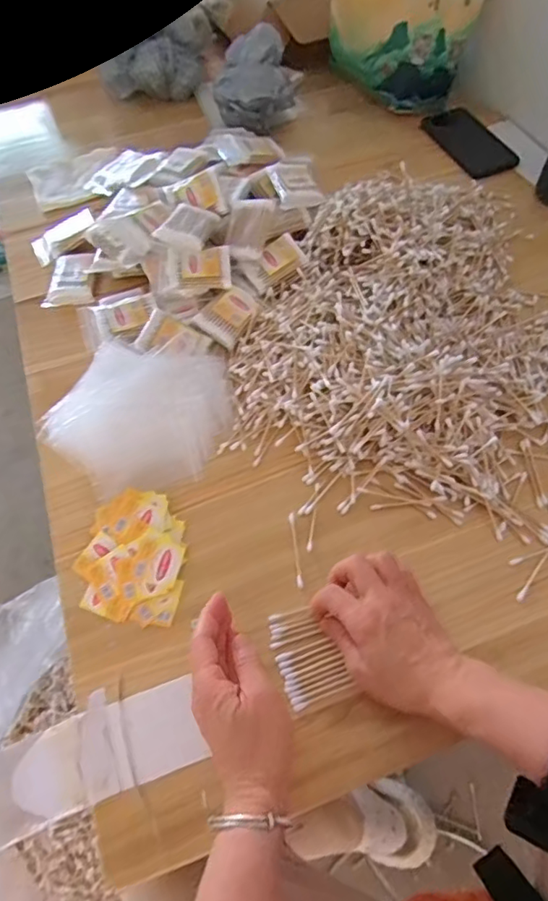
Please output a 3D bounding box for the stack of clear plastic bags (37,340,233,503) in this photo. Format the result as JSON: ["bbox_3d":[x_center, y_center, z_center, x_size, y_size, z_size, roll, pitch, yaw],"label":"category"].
[{"bbox_3d":[-0.141,-0.040,0.543,0.179,0.029,0.164,1,63,4],"label":"stack of clear plastic bags"}]

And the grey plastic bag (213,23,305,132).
[{"bbox_3d":[-0.030,-0.536,0.776,0.115,0.104,0.068,-11,62,-2],"label":"grey plastic bag"}]

